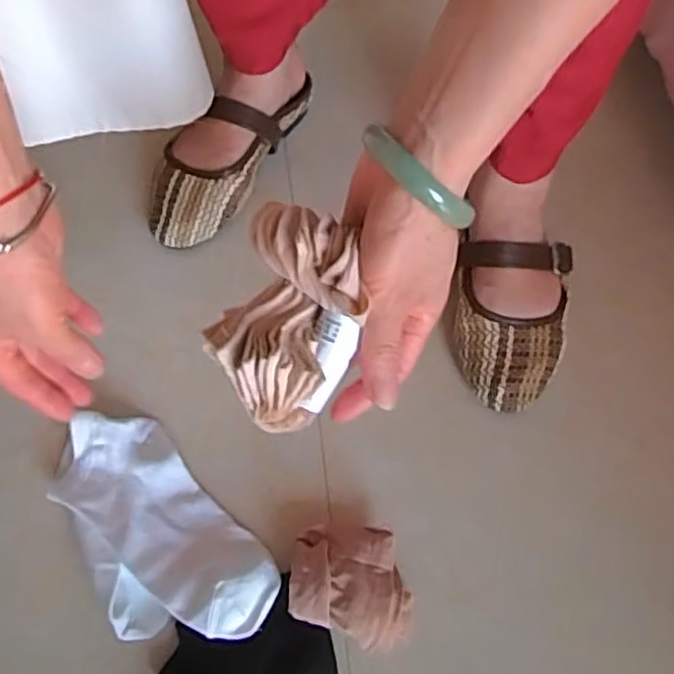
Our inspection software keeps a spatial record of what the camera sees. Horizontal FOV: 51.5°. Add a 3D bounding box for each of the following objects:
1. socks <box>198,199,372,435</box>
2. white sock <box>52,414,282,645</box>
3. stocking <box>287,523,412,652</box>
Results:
[{"bbox_3d":[-0.024,-0.010,0.349,0.069,0.054,0.098,19,61,11],"label":"socks"},{"bbox_3d":[-0.131,0.137,0.494,0.098,0.036,0.190,-38,67,-21],"label":"white sock"},{"bbox_3d":[0.009,0.166,0.472,0.079,0.023,0.076,4,59,2],"label":"stocking"}]

